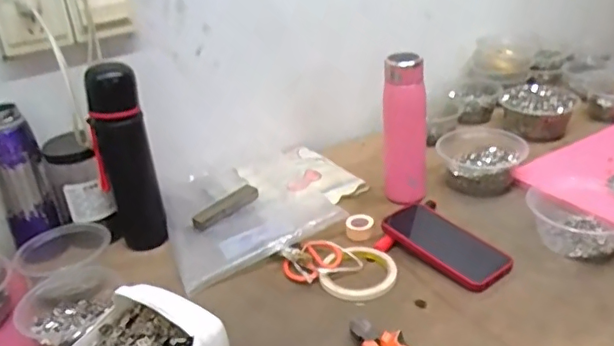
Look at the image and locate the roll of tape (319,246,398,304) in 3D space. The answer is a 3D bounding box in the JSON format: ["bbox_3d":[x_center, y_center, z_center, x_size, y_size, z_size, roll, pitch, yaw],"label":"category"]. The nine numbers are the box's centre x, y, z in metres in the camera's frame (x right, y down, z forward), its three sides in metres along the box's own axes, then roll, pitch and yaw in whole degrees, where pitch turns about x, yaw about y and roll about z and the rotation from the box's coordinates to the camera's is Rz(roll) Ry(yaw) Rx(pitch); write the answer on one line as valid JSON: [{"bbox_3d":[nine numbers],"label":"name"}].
[{"bbox_3d":[0.065,0.125,0.726,0.097,0.010,0.097,-4,27,2],"label":"roll of tape"}]

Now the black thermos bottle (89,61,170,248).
[{"bbox_3d":[-0.247,-0.016,0.782,0.074,0.248,0.069,-14,28,-17],"label":"black thermos bottle"}]

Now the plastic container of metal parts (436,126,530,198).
[{"bbox_3d":[0.278,-0.021,0.904,0.133,0.057,0.143,0,27,8],"label":"plastic container of metal parts"}]

